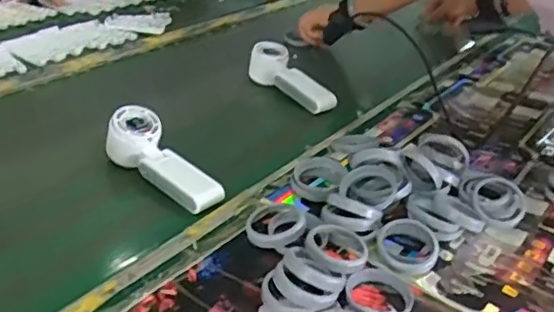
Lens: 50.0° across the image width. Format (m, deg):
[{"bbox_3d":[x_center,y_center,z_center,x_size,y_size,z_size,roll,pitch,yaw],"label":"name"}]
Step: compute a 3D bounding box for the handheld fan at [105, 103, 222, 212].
[{"bbox_3d":[-0.126,-0.002,0.660,0.053,0.047,0.153,-22,41,-39],"label":"handheld fan"}]

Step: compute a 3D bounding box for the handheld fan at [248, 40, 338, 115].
[{"bbox_3d":[0.025,-0.115,0.911,0.045,0.066,0.172,-21,41,-39],"label":"handheld fan"}]

